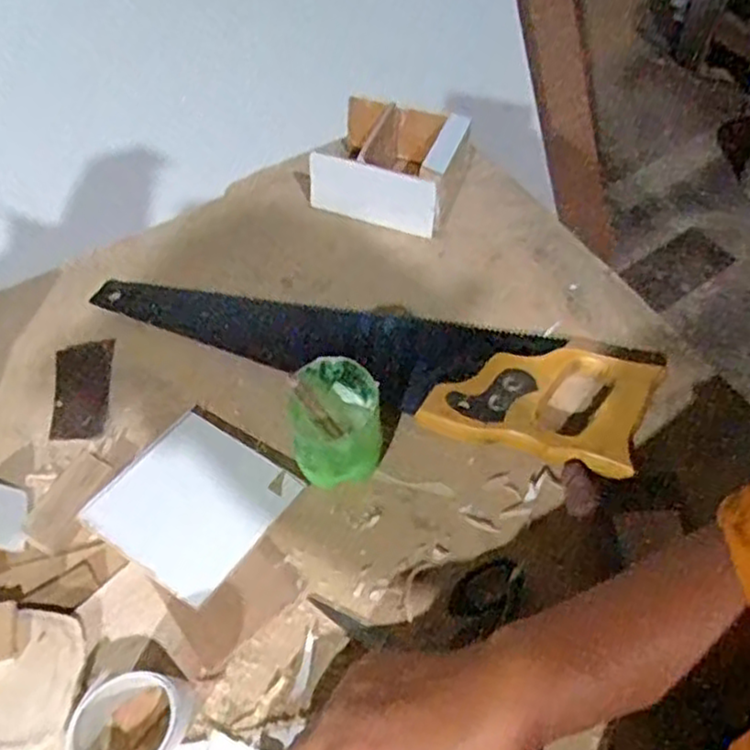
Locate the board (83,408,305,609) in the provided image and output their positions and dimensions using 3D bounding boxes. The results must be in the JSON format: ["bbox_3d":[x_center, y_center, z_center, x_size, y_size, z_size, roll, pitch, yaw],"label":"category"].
[{"bbox_3d":[-0.113,0.079,0.465,0.095,0.006,0.101,32,57,15],"label":"board"}]

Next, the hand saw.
[{"bbox_3d":[-0.012,-0.025,0.537,0.403,0.025,0.103,16,58,12],"label":"hand saw"}]

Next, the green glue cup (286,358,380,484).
[{"bbox_3d":[-0.025,0.033,0.467,0.057,0.076,0.064,0,55,1],"label":"green glue cup"}]

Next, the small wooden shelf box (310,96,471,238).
[{"bbox_3d":[0.006,-0.179,0.630,0.125,0.061,0.091,17,57,13],"label":"small wooden shelf box"}]

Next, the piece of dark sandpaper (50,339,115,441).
[{"bbox_3d":[-0.211,0.010,0.533,0.039,0.006,0.081,-6,56,-2],"label":"piece of dark sandpaper"}]

